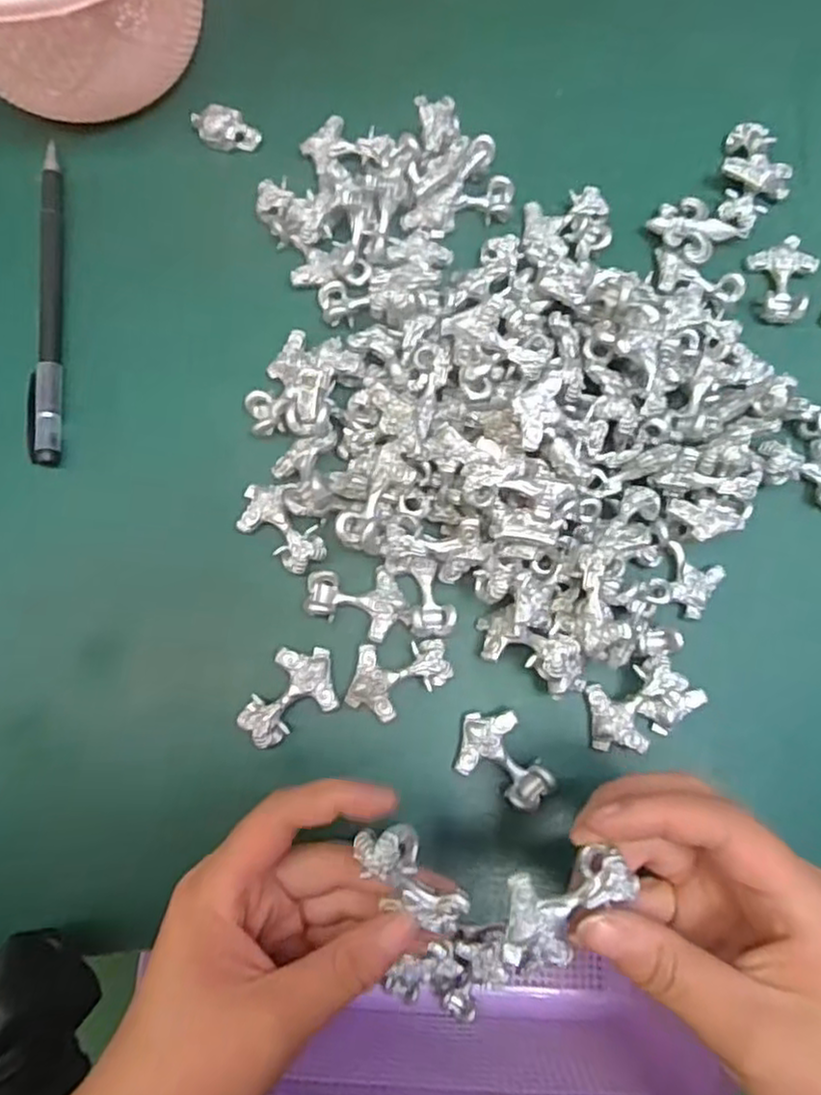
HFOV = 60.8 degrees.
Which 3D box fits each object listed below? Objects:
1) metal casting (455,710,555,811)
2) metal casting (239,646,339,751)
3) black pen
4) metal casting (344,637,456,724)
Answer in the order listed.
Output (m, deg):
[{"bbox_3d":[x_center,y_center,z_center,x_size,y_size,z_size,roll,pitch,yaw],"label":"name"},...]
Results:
[{"bbox_3d":[0.037,0.081,0.273,0.039,0.011,0.028,31,80,4],"label":"metal casting"},{"bbox_3d":[-0.048,0.057,0.275,0.040,0.012,0.029,-29,81,-6],"label":"metal casting"},{"bbox_3d":[-0.160,-0.108,0.309,0.012,0.009,0.149,-5,79,-2],"label":"black pen"},{"bbox_3d":[-0.004,0.053,0.279,0.041,0.011,0.029,-4,79,-2],"label":"metal casting"}]

